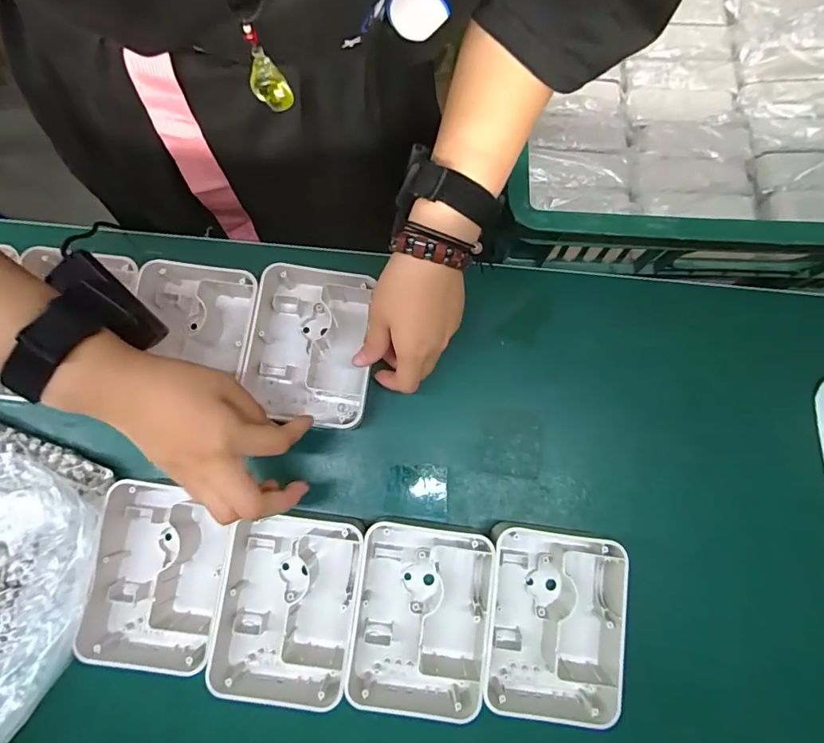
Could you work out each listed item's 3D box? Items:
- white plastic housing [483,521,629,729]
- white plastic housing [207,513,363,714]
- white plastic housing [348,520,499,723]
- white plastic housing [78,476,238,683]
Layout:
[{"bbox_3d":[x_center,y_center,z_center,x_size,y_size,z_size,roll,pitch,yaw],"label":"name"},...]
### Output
[{"bbox_3d":[0.105,0.193,0.369,0.098,0.047,0.137,6,80,1],"label":"white plastic housing"},{"bbox_3d":[-0.091,0.179,0.364,0.099,0.034,0.134,6,80,0],"label":"white plastic housing"},{"bbox_3d":[0.008,0.186,0.366,0.100,0.038,0.132,7,80,1],"label":"white plastic housing"},{"bbox_3d":[-0.188,0.159,0.369,0.096,0.037,0.138,7,80,1],"label":"white plastic housing"}]

